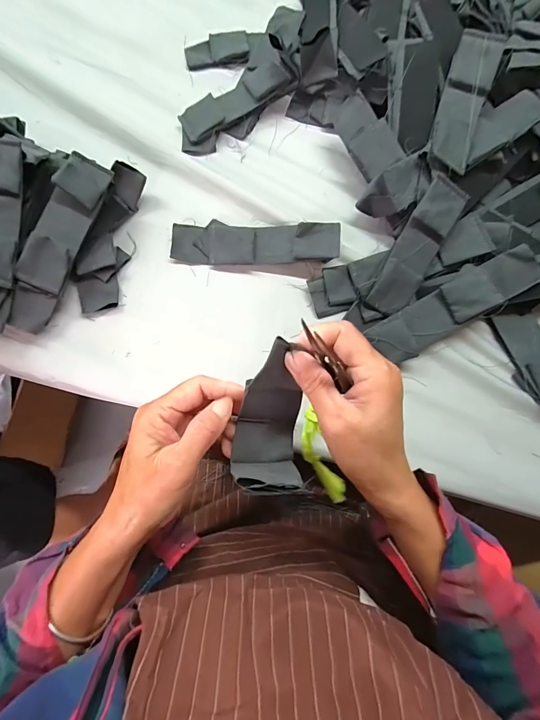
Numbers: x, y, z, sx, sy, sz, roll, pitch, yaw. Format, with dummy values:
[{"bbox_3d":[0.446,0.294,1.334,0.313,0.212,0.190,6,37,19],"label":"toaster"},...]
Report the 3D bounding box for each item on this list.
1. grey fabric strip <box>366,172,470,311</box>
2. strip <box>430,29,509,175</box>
[{"bbox_3d":[0.157,-0.118,0.376,0.046,0.012,0.147,27,95,-9],"label":"grey fabric strip"},{"bbox_3d":[0.210,-0.279,0.381,0.046,0.023,0.148,17,89,5],"label":"strip"}]

